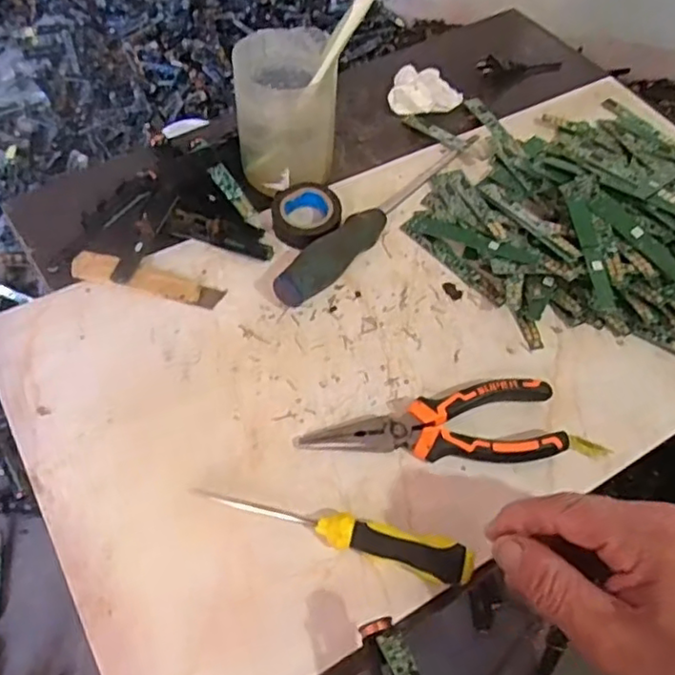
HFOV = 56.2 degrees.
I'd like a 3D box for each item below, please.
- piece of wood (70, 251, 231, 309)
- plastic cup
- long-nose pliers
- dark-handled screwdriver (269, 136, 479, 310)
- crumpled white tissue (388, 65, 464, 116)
[{"bbox_3d":[-0.137,-0.040,0.451,0.109,0.008,0.023,15,56,5],"label":"piece of wood"},{"bbox_3d":[-0.039,-0.175,0.482,0.072,0.100,0.077,2,56,-3],"label":"plastic cup"},{"bbox_3d":[0.058,0.056,0.386,0.159,0.012,0.050,-4,56,-7],"label":"long-nose pliers"},{"bbox_3d":[0.037,-0.102,0.489,0.026,0.030,0.247,33,60,17],"label":"dark-handled screwdriver"},{"bbox_3d":[0.081,-0.235,0.597,0.069,0.023,0.057,-13,58,-13],"label":"crumpled white tissue"}]

